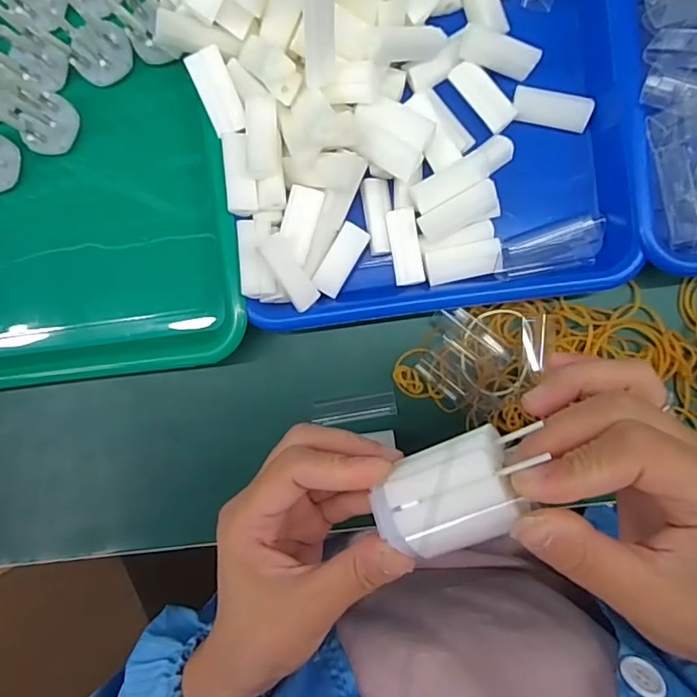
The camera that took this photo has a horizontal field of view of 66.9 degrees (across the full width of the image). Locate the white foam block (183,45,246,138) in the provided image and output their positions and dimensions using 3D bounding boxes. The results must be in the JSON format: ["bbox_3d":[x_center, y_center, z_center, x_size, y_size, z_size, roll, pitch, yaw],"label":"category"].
[{"bbox_3d":[-0.075,-0.147,0.302,0.021,0.005,0.044,-19,111,9],"label":"white foam block"}]

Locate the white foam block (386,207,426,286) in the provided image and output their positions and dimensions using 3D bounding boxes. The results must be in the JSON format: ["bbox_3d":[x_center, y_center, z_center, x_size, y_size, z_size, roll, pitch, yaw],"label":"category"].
[{"bbox_3d":[0.035,-0.061,0.319,0.018,0.005,0.045,-8,90,5],"label":"white foam block"}]

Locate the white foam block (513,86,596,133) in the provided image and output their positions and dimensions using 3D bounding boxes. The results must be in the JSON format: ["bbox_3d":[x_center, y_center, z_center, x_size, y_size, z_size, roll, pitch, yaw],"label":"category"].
[{"bbox_3d":[0.122,-0.144,0.318,0.045,0.012,0.019,12,91,5],"label":"white foam block"}]

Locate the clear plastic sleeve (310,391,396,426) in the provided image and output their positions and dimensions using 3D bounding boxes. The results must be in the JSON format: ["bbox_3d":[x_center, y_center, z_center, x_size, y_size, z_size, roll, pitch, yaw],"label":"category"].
[{"bbox_3d":[0.004,0.039,0.339,0.052,0.007,0.015,-8,90,5],"label":"clear plastic sleeve"}]

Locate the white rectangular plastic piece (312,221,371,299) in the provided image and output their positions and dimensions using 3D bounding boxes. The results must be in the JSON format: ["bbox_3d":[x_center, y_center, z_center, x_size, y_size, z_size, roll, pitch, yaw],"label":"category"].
[{"bbox_3d":[-0.005,-0.054,0.322,0.017,0.009,0.045,30,93,4],"label":"white rectangular plastic piece"}]

